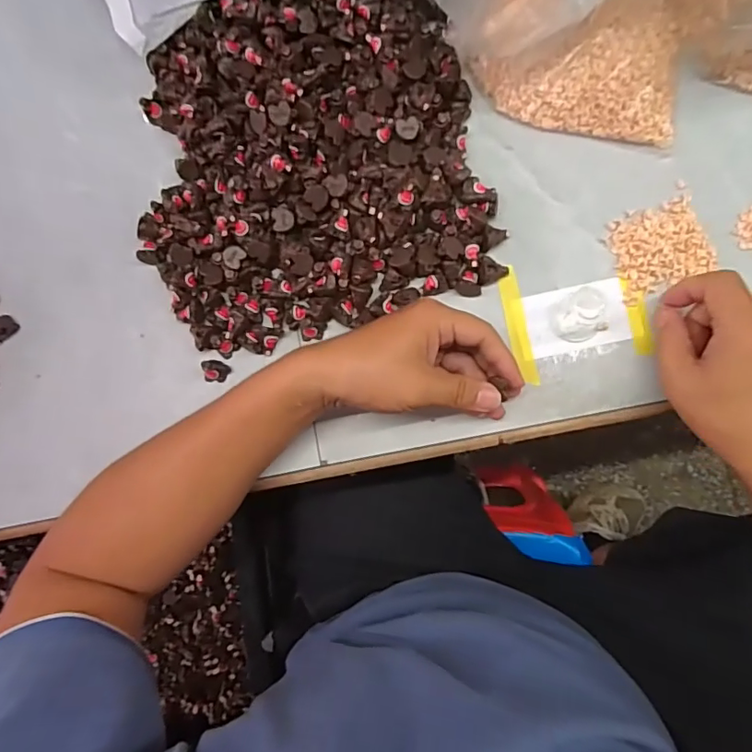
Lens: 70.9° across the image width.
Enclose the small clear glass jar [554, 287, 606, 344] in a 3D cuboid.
[{"bbox_3d":[0.153,-0.044,0.396,0.029,0.039,0.034,-26,85,3],"label":"small clear glass jar"}]

